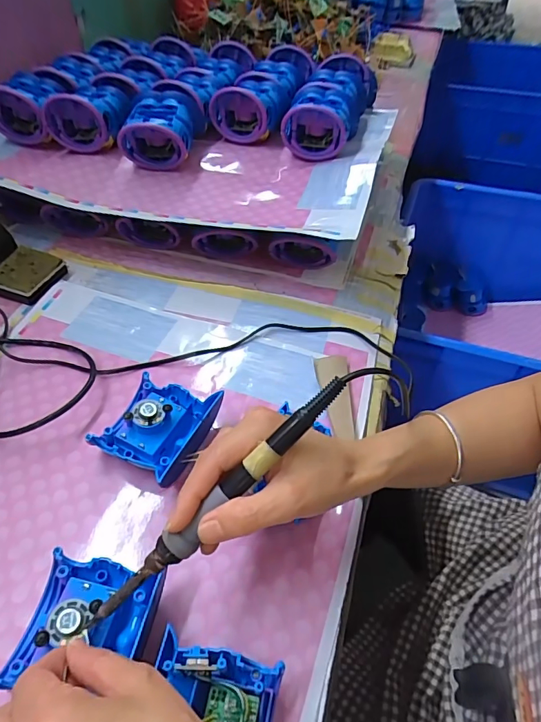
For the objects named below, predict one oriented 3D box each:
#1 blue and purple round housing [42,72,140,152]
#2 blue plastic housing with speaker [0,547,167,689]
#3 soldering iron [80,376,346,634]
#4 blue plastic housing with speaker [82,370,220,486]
[{"bbox_3d":[-0.229,-0.320,0.585,0.090,0.079,0.099,12,50,9],"label":"blue and purple round housing"},{"bbox_3d":[-0.118,0.168,0.286,0.076,0.031,0.077,7,49,5],"label":"blue plastic housing with speaker"},{"bbox_3d":[-0.035,0.088,0.261,0.213,0.014,0.015,-45,58,3],"label":"soldering iron"},{"bbox_3d":[-0.096,0.058,0.386,0.083,0.043,0.083,17,51,13],"label":"blue plastic housing with speaker"}]

